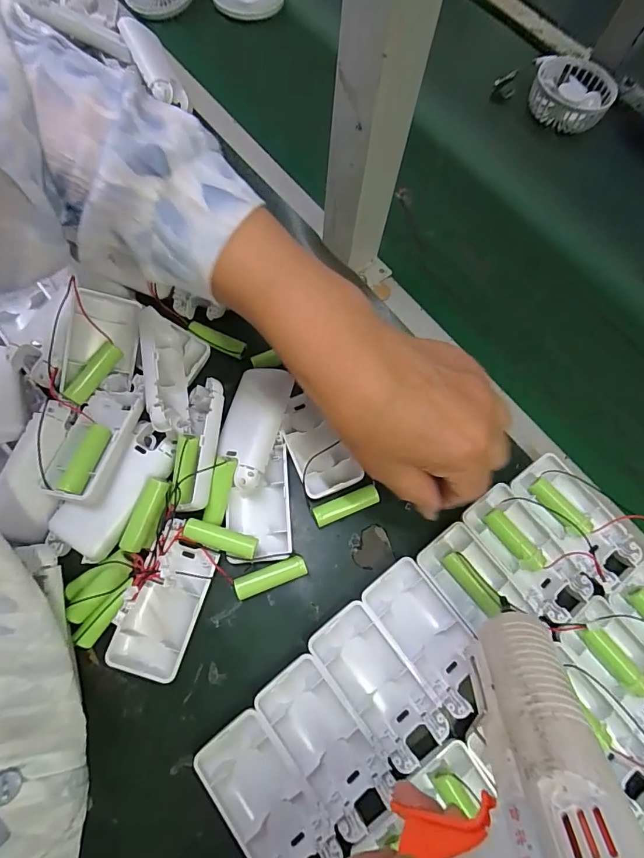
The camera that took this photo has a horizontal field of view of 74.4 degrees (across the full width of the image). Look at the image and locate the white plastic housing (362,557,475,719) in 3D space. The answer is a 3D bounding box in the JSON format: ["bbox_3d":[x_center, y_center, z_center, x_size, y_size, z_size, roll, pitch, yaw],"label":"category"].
[{"bbox_3d":[0.071,0.136,0.284,0.044,0.012,0.091,-36,75,-14],"label":"white plastic housing"}]

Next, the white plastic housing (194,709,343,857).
[{"bbox_3d":[-0.032,0.221,0.251,0.043,0.013,0.093,-36,75,-14],"label":"white plastic housing"}]

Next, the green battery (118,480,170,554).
[{"bbox_3d":[-0.117,0.058,0.284,0.015,0.014,0.050,21,93,6],"label":"green battery"}]

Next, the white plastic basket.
[{"bbox_3d":[0.293,-0.394,0.500,0.089,0.030,0.096,1,70,-2],"label":"white plastic basket"}]

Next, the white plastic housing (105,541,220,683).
[{"bbox_3d":[-0.106,0.119,0.285,0.049,0.015,0.080,16,70,4],"label":"white plastic housing"}]

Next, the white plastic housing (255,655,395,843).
[{"bbox_3d":[0.003,0.193,0.262,0.043,0.012,0.094,-35,75,-14],"label":"white plastic housing"}]

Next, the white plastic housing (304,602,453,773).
[{"bbox_3d":[0.035,0.164,0.273,0.043,0.013,0.095,-35,75,-14],"label":"white plastic housing"}]

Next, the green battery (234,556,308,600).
[{"bbox_3d":[-0.035,0.103,0.294,0.049,0.014,0.014,-19,71,-9],"label":"green battery"}]

